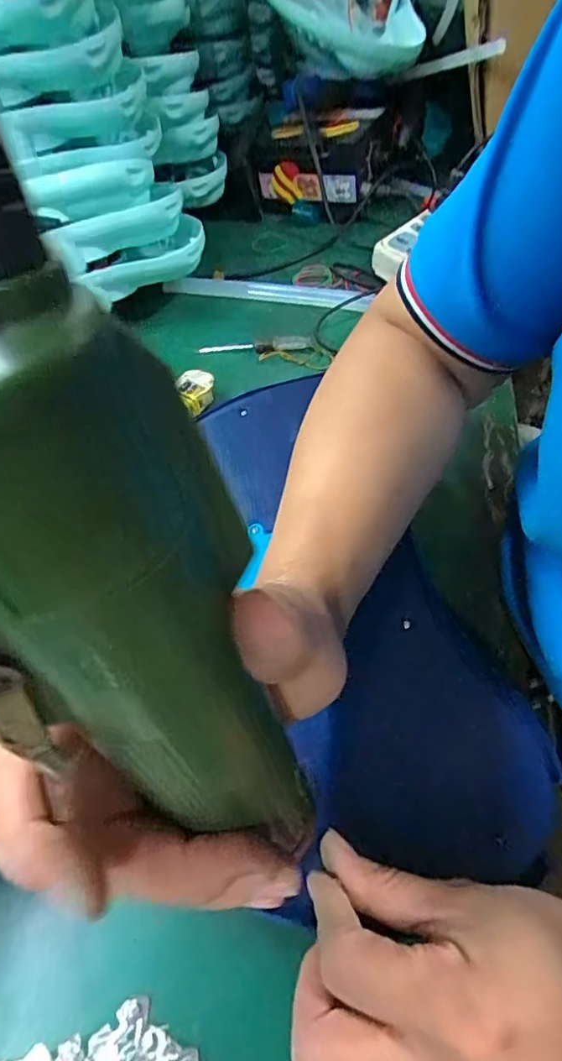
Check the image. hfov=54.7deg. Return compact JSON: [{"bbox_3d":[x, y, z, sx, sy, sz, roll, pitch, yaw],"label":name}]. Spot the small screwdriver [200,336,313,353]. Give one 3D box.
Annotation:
[{"bbox_3d":[-0.026,-0.192,0.572,0.116,0.010,0.019,-5,54,2],"label":"small screwdriver"}]

